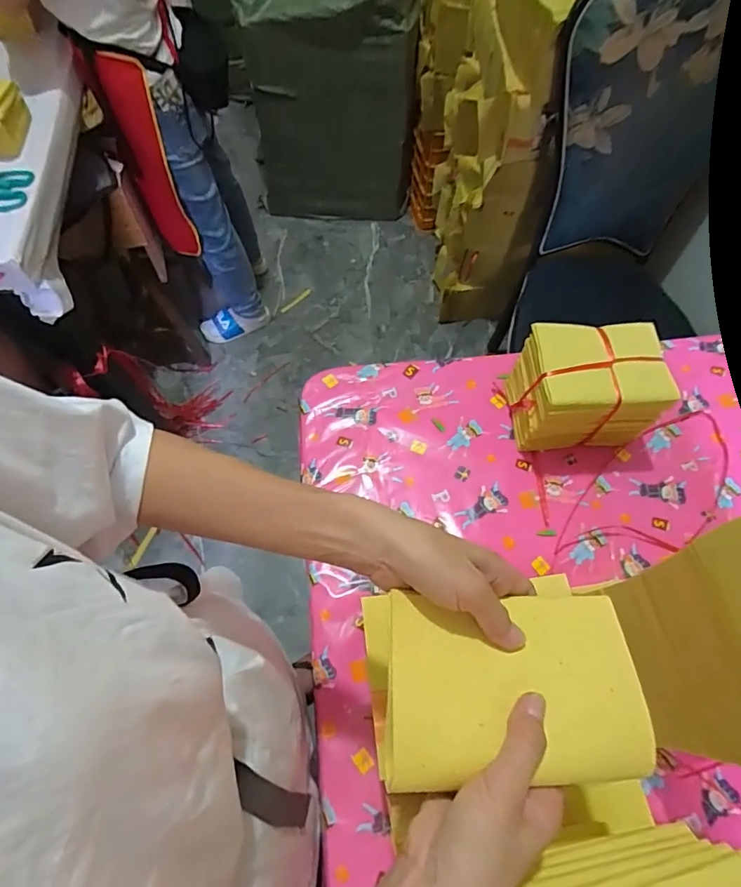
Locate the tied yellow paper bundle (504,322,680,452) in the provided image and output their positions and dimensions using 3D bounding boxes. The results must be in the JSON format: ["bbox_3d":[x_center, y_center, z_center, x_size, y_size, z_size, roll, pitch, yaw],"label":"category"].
[{"bbox_3d":[0.291,-0.074,0.668,0.166,0.149,0.120,-4,65,-2],"label":"tied yellow paper bundle"}]

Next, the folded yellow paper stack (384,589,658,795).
[{"bbox_3d":[0.091,0.151,0.304,0.163,0.032,0.105,-1,64,-1],"label":"folded yellow paper stack"}]

